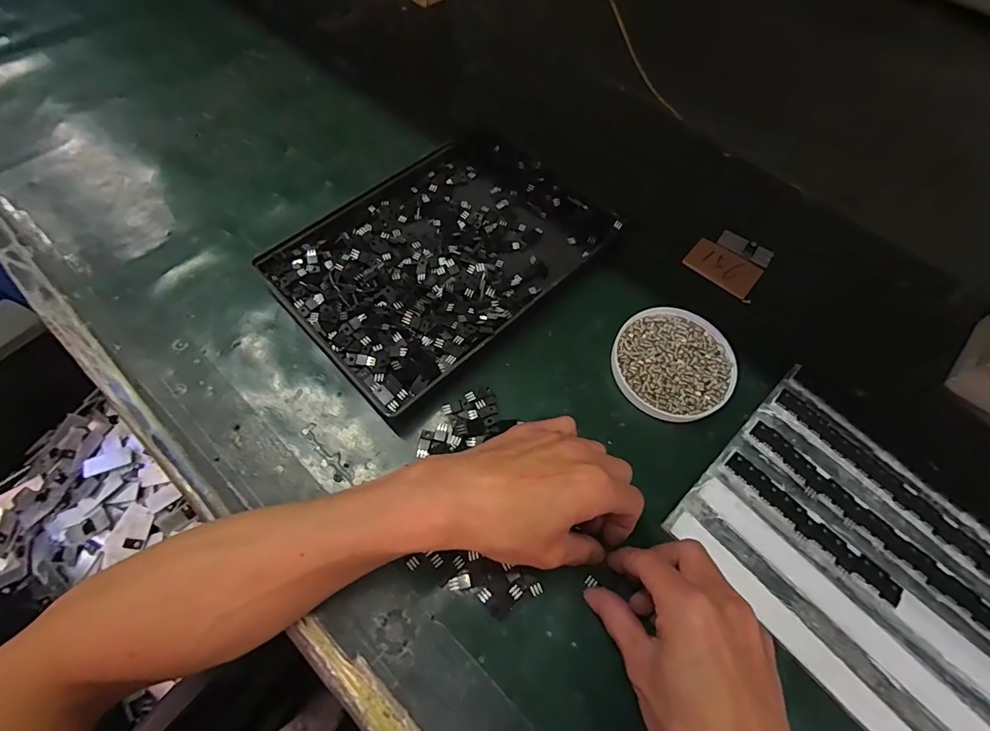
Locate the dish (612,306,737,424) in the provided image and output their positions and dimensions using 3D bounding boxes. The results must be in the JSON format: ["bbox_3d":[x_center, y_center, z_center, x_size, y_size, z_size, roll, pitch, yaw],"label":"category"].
[{"bbox_3d":[0.148,-0.002,0.386,0.095,0.014,0.096,1,61,-3],"label":"dish"}]

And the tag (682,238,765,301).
[{"bbox_3d":[0.219,-0.095,0.443,0.066,0.005,0.044,38,66,16],"label":"tag"}]

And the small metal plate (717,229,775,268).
[{"bbox_3d":[0.246,-0.115,0.452,0.051,0.004,0.022,31,64,13],"label":"small metal plate"}]

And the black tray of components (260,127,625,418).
[{"bbox_3d":[-0.042,-0.104,0.423,0.278,0.027,0.196,-39,70,-21],"label":"black tray of components"}]

